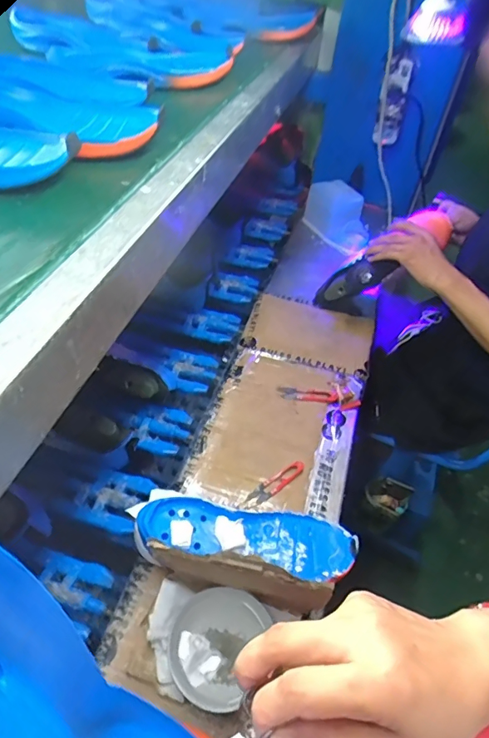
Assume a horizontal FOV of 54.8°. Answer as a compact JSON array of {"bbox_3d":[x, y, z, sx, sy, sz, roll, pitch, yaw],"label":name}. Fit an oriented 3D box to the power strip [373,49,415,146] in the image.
[{"bbox_3d":[0.353,-0.634,1.111,0.066,0.182,0.038,14,46,3],"label":"power strip"}]

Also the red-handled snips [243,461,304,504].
[{"bbox_3d":[0.045,0.167,0.683,0.103,0.015,0.023,-27,57,-31],"label":"red-handled snips"}]

